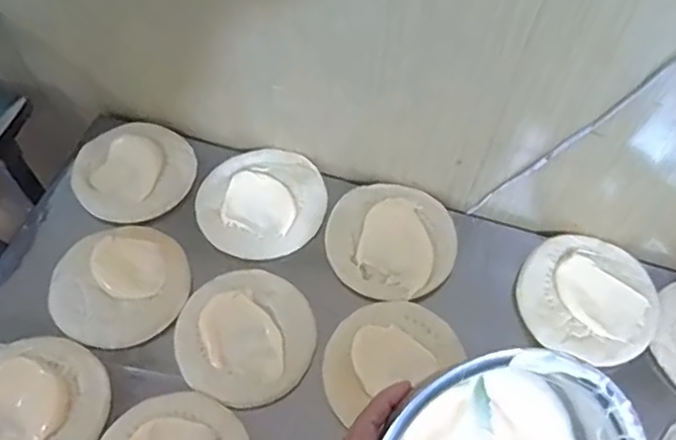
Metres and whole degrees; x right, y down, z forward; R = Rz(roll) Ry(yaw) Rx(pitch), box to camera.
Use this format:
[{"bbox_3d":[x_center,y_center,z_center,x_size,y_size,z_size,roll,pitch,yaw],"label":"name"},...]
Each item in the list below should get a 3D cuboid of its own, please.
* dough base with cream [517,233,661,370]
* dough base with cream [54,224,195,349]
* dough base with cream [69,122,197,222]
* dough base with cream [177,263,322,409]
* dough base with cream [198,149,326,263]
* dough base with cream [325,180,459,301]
[{"bbox_3d":[0.281,0.082,0.690,0.143,0.017,0.148,0,60,-1],"label":"dough base with cream"},{"bbox_3d":[-0.238,0.066,0.670,0.140,0.013,0.137,0,60,-1],"label":"dough base with cream"},{"bbox_3d":[-0.251,-0.061,0.753,0.135,0.023,0.134,33,65,16],"label":"dough base with cream"},{"bbox_3d":[-0.099,0.119,0.652,0.141,0.027,0.141,-32,66,-18],"label":"dough base with cream"},{"bbox_3d":[-0.089,-0.026,0.746,0.143,0.019,0.155,0,60,-1],"label":"dough base with cream"},{"bbox_3d":[0.063,0.021,0.720,0.146,0.017,0.144,0,60,-1],"label":"dough base with cream"}]

